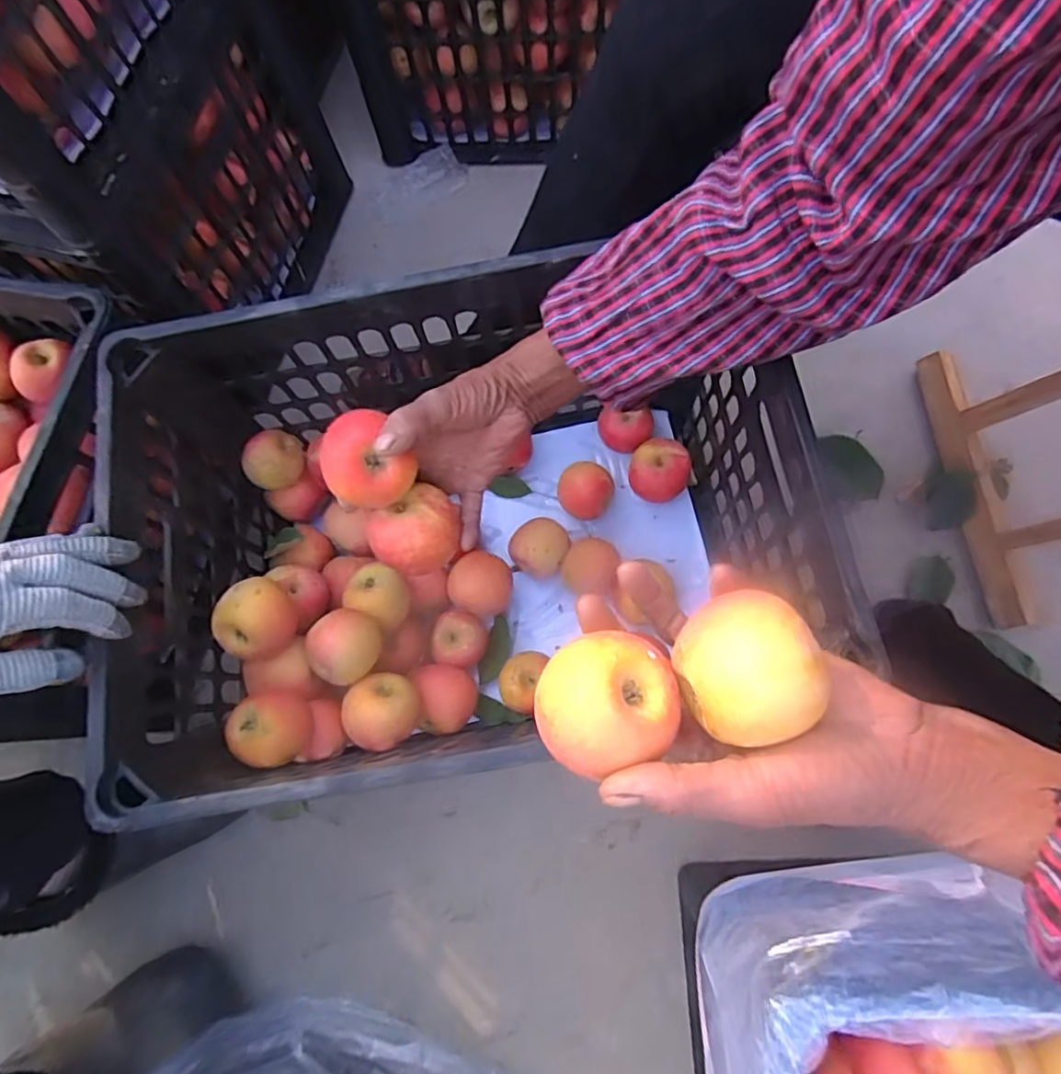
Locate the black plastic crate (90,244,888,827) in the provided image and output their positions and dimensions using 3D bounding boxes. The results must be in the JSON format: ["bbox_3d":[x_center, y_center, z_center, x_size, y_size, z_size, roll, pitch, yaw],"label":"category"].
[{"bbox_3d":[-0.054,-0.008,0.522,0.474,0.277,0.317,-10,75,-2],"label":"black plastic crate"}]

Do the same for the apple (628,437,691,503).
[{"bbox_3d":[0.129,-0.065,0.632,0.058,0.063,0.059,0,75,0],"label":"apple"}]

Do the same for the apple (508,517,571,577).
[{"bbox_3d":[0.008,0.011,0.627,0.057,0.057,0.056,0,75,0],"label":"apple"}]

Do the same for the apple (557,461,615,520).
[{"bbox_3d":[0.056,-0.046,0.634,0.055,0.057,0.050,0,75,0],"label":"apple"}]

